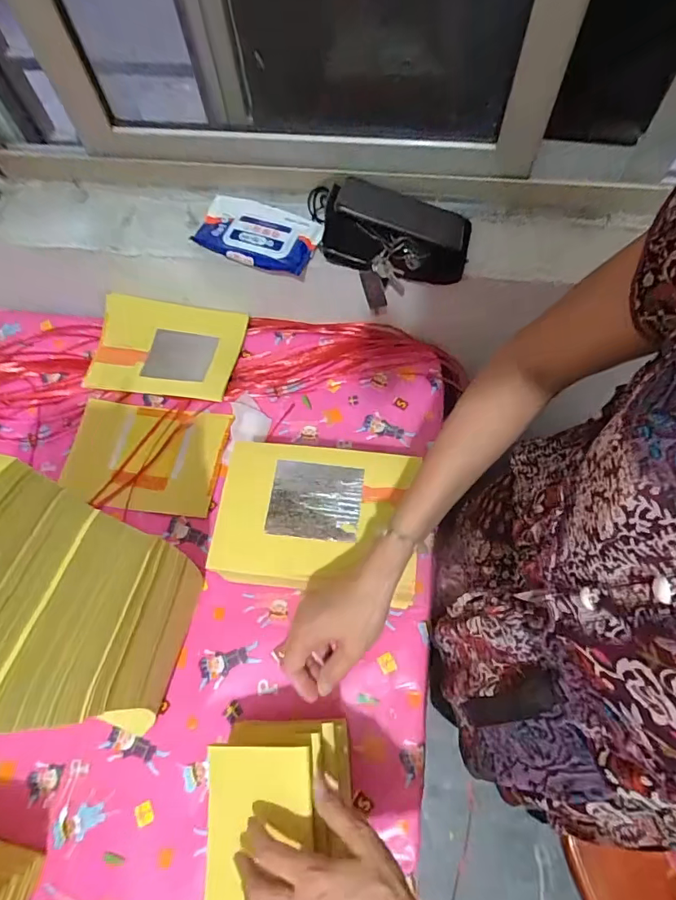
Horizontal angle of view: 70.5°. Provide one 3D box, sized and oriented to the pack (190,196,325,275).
[{"bbox_3d":[-0.115,-0.307,0.676,0.181,0.026,0.101,18,68,11],"label":"pack"}]

